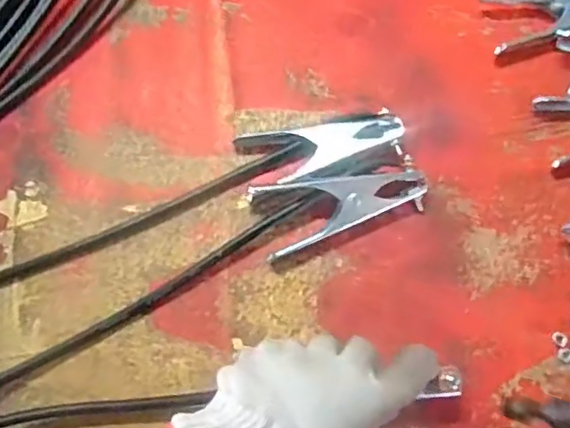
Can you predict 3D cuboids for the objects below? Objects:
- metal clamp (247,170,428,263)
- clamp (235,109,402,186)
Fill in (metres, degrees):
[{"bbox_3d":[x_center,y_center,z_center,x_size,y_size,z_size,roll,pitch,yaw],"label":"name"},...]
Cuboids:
[{"bbox_3d":[0.043,-0.010,0.484,0.132,0.023,0.057,-16,70,-4],"label":"metal clamp"},{"bbox_3d":[0.029,-0.054,0.502,0.133,0.022,0.061,-8,70,-1],"label":"clamp"}]

